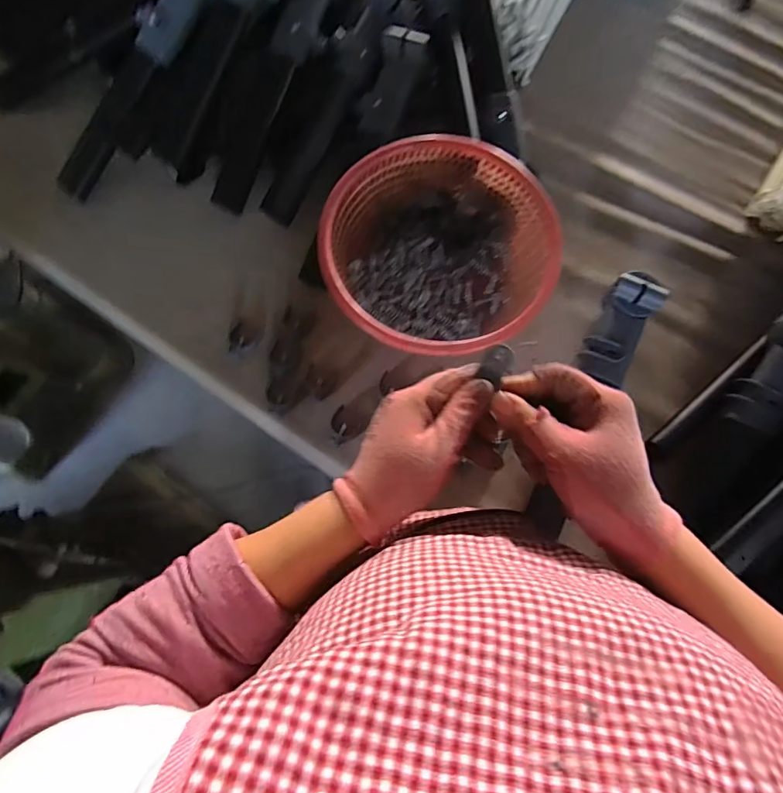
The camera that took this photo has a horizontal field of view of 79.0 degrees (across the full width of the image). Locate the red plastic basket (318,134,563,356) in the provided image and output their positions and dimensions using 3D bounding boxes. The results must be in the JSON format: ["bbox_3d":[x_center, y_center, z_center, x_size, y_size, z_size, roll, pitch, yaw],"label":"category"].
[{"bbox_3d":[0.061,-0.192,0.652,0.291,0.099,0.291,0,76,1],"label":"red plastic basket"}]

